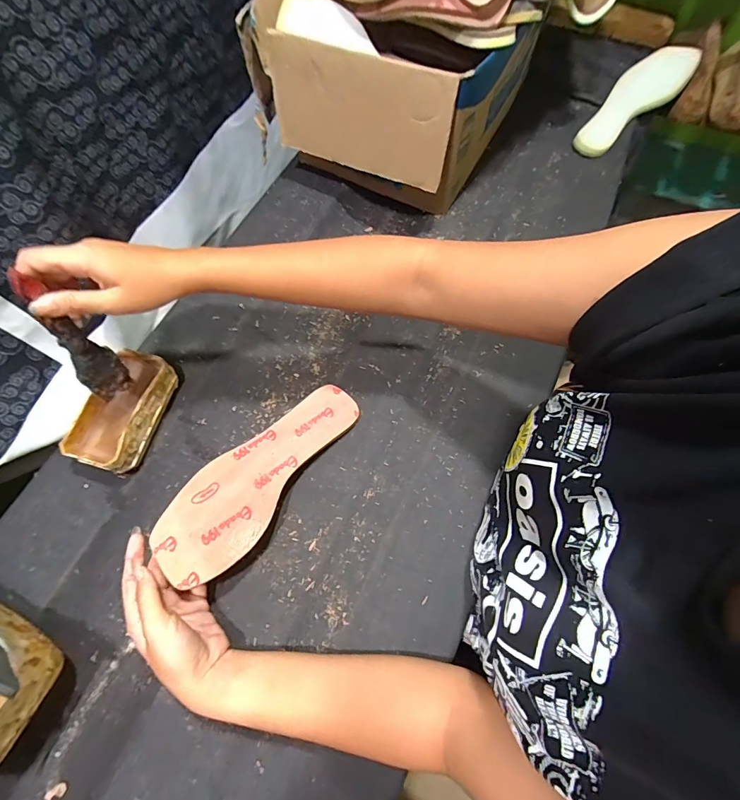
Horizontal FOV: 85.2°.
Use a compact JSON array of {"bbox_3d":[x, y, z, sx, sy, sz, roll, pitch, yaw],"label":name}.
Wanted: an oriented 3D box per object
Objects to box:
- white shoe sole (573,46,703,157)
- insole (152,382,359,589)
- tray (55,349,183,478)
[{"bbox_3d":[0.394,-0.452,0.604,0.221,0.014,0.069,-39,93,0],"label":"white shoe sole"},{"bbox_3d":[-0.107,0.067,0.403,0.081,0.008,0.234,36,60,5],"label":"insole"},{"bbox_3d":[-0.268,0.012,0.441,0.075,0.042,0.127,14,69,8],"label":"tray"}]

